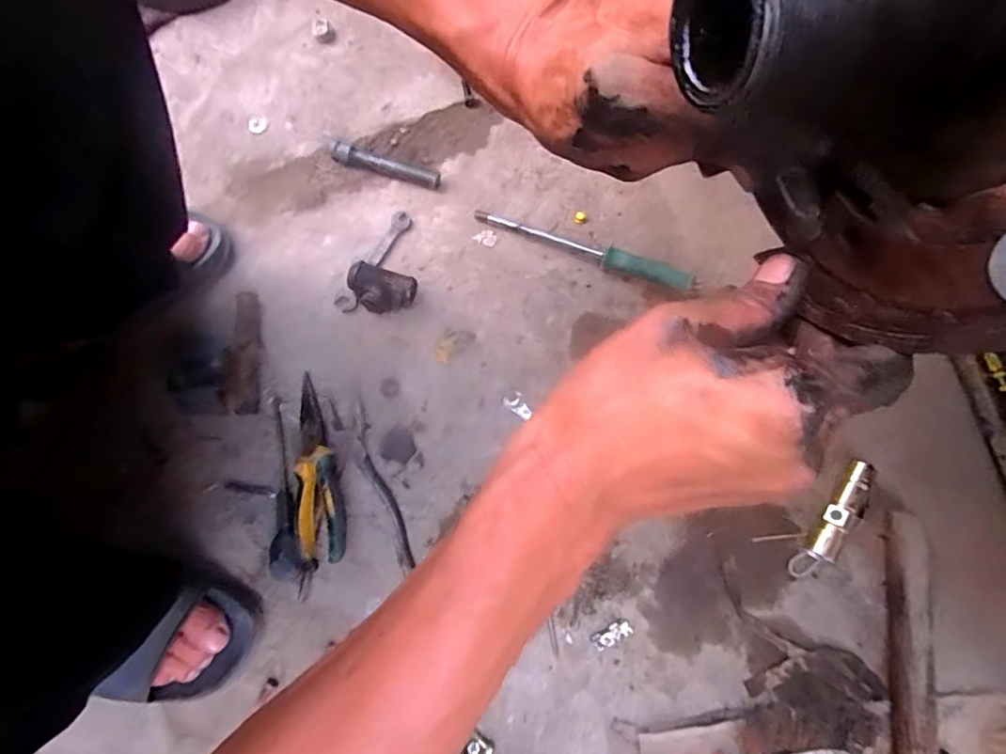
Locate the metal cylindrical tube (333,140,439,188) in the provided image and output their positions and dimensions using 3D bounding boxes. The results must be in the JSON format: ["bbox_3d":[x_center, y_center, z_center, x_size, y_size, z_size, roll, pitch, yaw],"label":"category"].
[{"bbox_3d":[-0.137,-0.246,0.611,0.125,0.017,0.025,18,76,5],"label":"metal cylindrical tube"}]

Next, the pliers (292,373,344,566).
[{"bbox_3d":[-0.181,0.087,0.509,0.044,0.018,0.181,-16,64,-2],"label":"pliers"}]

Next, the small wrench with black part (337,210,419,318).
[{"bbox_3d":[-0.119,-0.121,0.568,0.077,0.039,0.131,27,77,7],"label":"small wrench with black part"}]

